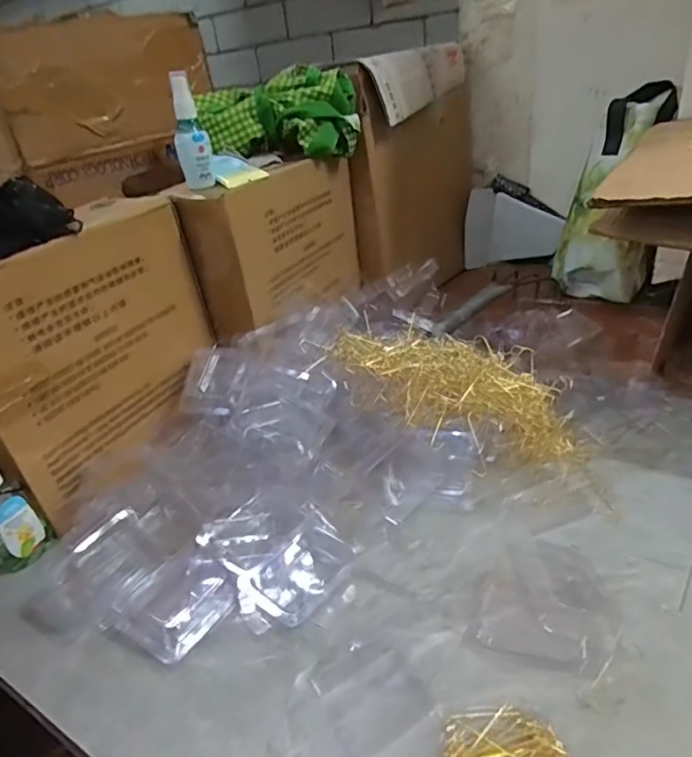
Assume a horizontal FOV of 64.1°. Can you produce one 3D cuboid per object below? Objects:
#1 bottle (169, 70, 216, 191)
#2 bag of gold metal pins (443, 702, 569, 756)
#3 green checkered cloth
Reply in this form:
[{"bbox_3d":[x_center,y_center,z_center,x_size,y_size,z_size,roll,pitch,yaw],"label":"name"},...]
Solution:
[{"bbox_3d":[-0.176,-0.277,0.624,0.038,0.118,0.028,-13,31,-9],"label":"bottle"},{"bbox_3d":[0.096,0.227,0.337,0.068,0.017,0.052,-10,30,-4],"label":"bag of gold metal pins"},{"bbox_3d":[-0.087,-0.343,0.730,0.205,0.094,0.081,-11,30,-7],"label":"green checkered cloth"}]

